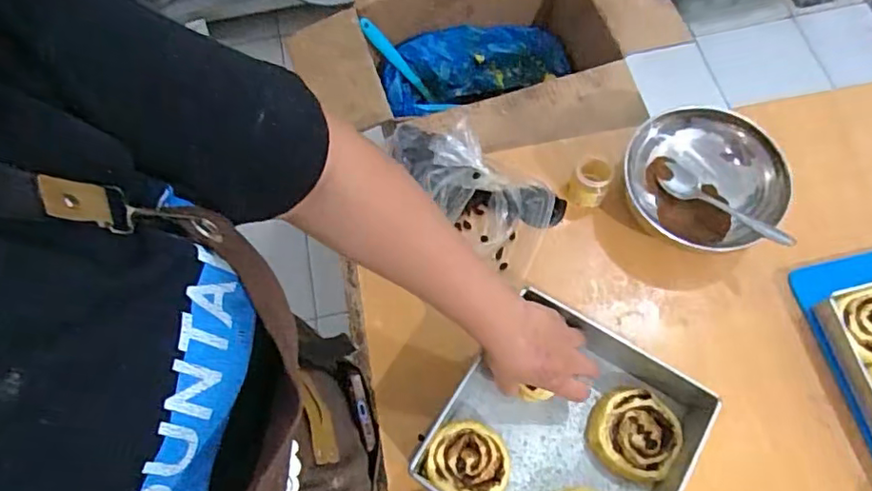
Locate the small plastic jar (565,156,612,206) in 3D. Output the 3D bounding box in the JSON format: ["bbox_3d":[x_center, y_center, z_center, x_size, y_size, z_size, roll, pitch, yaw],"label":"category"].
[{"bbox_3d":[0.175,-0.071,0.653,0.040,0.053,0.040,-1,68,3],"label":"small plastic jar"}]

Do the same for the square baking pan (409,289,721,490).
[{"bbox_3d":[0.121,0.185,0.544,0.222,0.071,0.206,28,72,13],"label":"square baking pan"}]

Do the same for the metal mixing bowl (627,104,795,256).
[{"bbox_3d":[0.288,-0.068,0.630,0.136,0.082,0.169,-39,71,-12],"label":"metal mixing bowl"}]

